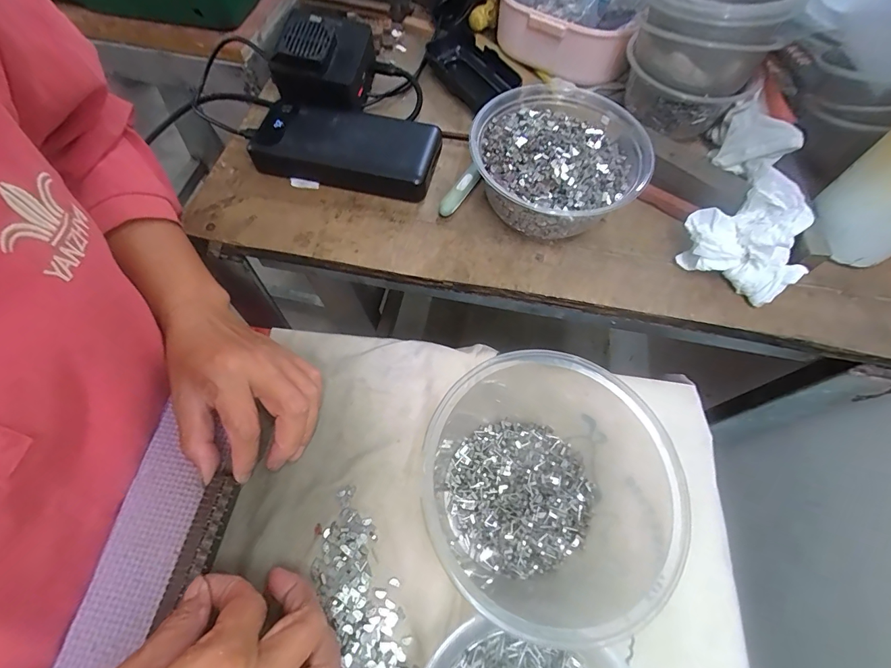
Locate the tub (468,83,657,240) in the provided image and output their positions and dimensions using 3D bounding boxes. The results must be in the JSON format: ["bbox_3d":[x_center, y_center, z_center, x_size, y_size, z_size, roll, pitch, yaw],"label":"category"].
[{"bbox_3d":[0.089,-0.137,0.346,0.135,0.060,0.142,1,63,-2],"label":"tub"}]

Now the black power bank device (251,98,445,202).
[{"bbox_3d":[-0.085,-0.162,0.366,0.153,0.028,0.070,13,64,4],"label":"black power bank device"}]

